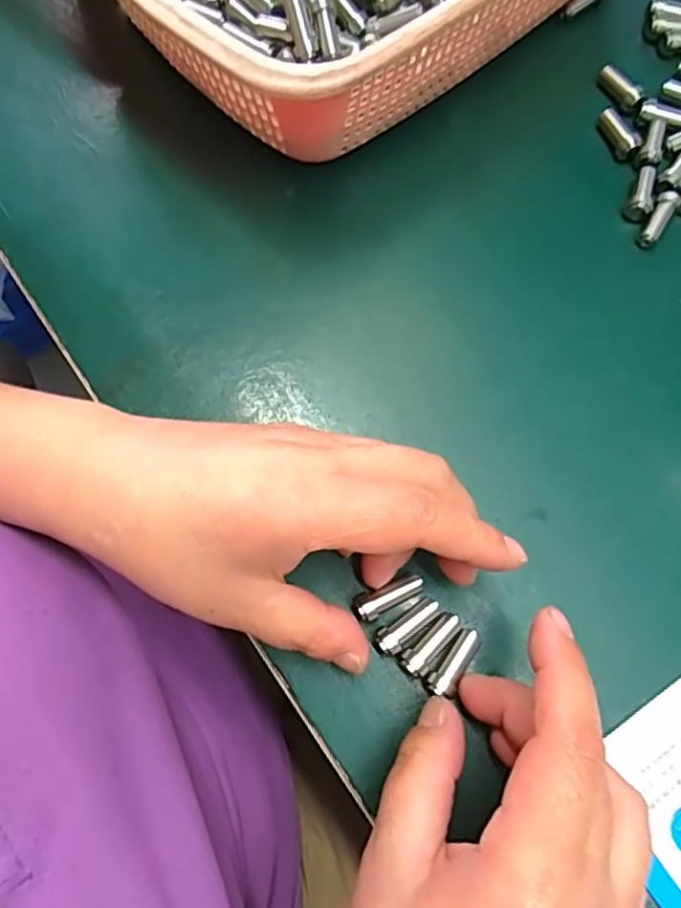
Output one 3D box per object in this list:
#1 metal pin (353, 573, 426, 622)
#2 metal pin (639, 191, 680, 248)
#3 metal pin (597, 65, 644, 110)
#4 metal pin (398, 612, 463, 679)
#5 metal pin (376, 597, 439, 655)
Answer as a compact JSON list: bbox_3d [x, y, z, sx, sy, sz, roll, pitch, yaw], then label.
[{"bbox_3d":[0.019,0.054,0.238,0.028,0.007,0.010,-28,75,-7],"label":"metal pin"},{"bbox_3d":[0.147,-0.109,0.289,0.009,0.008,0.026,32,76,10],"label":"metal pin"},{"bbox_3d":[0.138,-0.182,0.311,0.007,0.009,0.025,-37,76,-10],"label":"metal pin"},{"bbox_3d":[0.034,0.071,0.235,0.010,0.010,0.027,40,78,12],"label":"metal pin"},{"bbox_3d":[0.025,0.064,0.235,0.027,0.006,0.010,-36,76,-9],"label":"metal pin"}]

